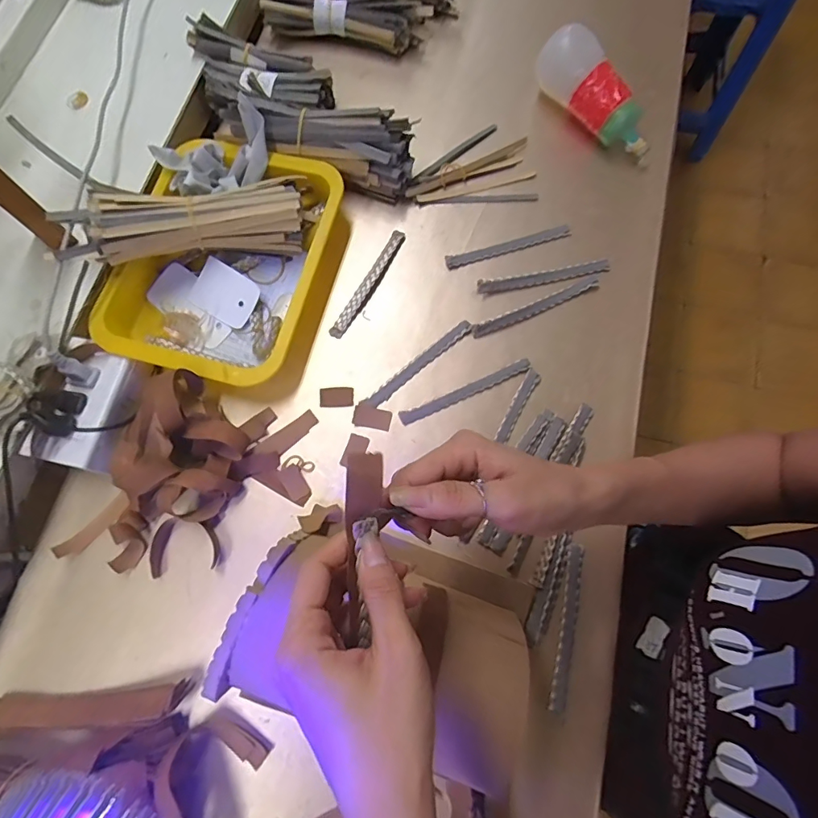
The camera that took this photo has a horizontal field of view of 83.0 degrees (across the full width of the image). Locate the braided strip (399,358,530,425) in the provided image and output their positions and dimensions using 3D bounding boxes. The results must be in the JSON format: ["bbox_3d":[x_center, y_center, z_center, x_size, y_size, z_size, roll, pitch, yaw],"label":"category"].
[{"bbox_3d":[0.056,-0.019,0.458,0.139,0.010,0.013,-24,75,-5],"label":"braided strip"}]

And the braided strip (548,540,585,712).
[{"bbox_3d":[0.138,0.186,0.400,0.016,0.006,0.133,15,77,-8],"label":"braided strip"}]

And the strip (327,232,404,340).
[{"bbox_3d":[-0.043,-0.134,0.490,0.014,0.007,0.138,28,76,9],"label":"strip"}]

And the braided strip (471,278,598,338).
[{"bbox_3d":[0.131,-0.104,0.480,0.141,0.013,0.013,-22,75,-5],"label":"braided strip"}]

